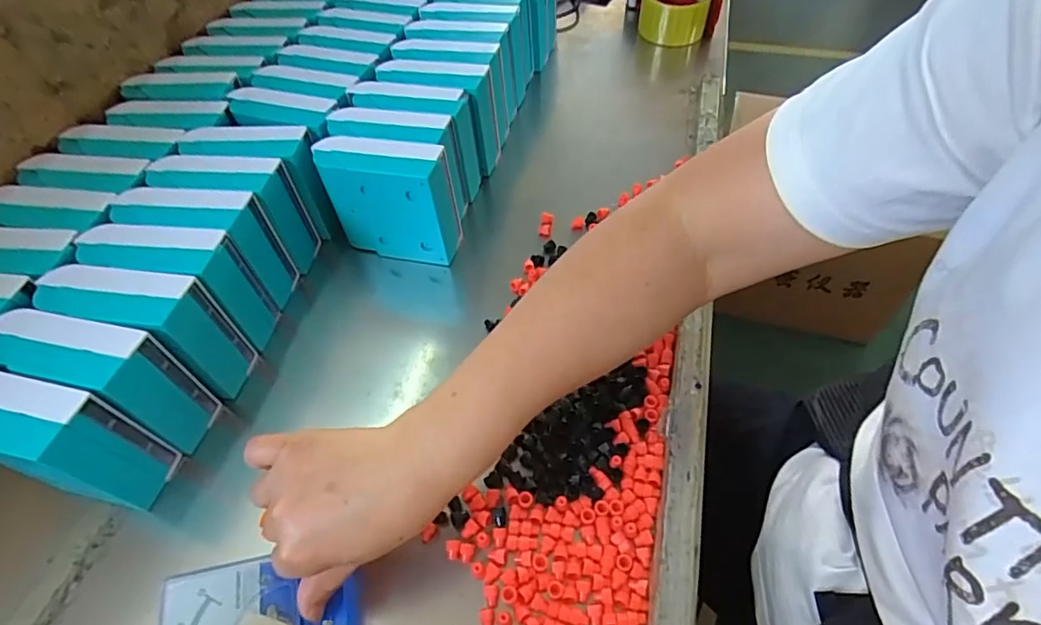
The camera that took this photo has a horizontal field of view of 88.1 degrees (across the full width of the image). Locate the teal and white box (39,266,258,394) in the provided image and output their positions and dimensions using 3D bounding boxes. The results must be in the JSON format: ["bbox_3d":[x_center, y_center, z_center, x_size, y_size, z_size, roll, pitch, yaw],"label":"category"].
[{"bbox_3d":[-0.284,0.015,0.416,0.111,0.100,0.046,7,54,11],"label":"teal and white box"}]

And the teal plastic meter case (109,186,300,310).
[{"bbox_3d":[-0.271,-0.057,0.471,0.110,0.100,0.044,5,53,10],"label":"teal plastic meter case"}]

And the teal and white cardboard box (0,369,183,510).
[{"bbox_3d":[-0.317,0.087,0.366,0.112,0.107,0.049,10,54,13],"label":"teal and white cardboard box"}]

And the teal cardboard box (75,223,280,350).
[{"bbox_3d":[-0.276,-0.020,0.442,0.112,0.101,0.045,5,53,10],"label":"teal cardboard box"}]

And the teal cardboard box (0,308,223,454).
[{"bbox_3d":[-0.300,0.051,0.391,0.108,0.102,0.042,9,54,12],"label":"teal cardboard box"}]

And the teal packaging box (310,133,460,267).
[{"bbox_3d":[-0.119,-0.103,0.494,0.115,0.099,0.047,10,54,13],"label":"teal packaging box"}]

